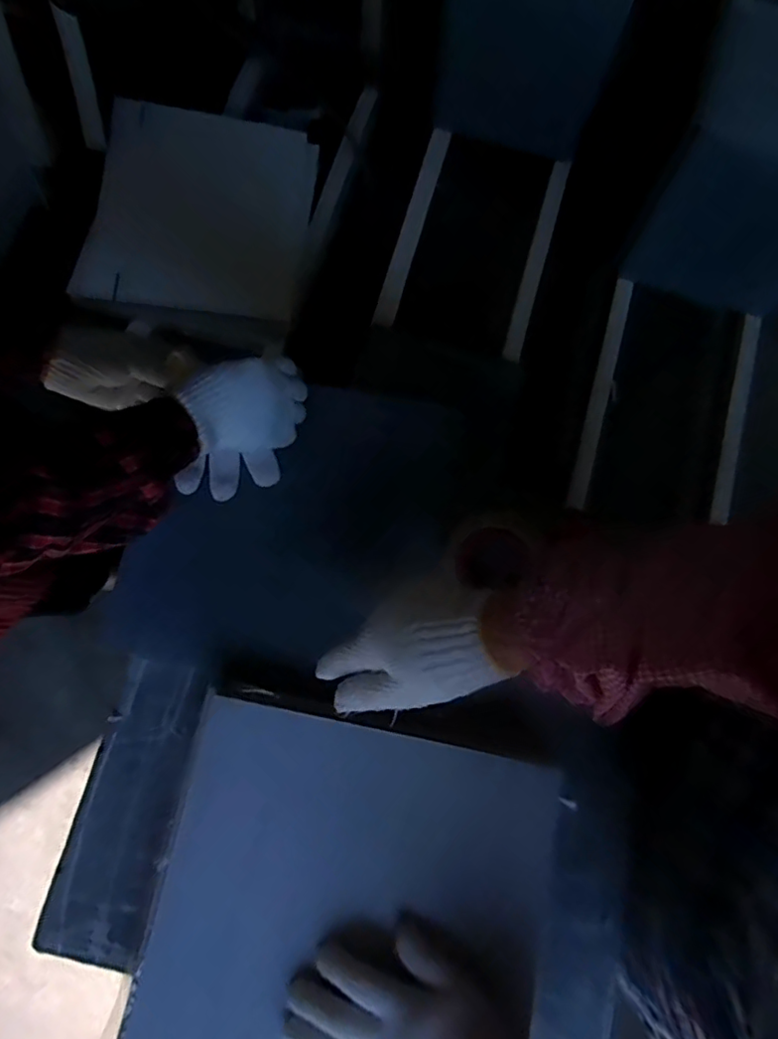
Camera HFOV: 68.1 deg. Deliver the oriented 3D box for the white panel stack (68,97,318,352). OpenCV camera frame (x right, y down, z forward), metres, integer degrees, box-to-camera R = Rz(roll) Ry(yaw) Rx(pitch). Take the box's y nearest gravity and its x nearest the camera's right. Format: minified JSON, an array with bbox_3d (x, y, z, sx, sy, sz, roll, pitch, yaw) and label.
[{"bbox_3d":[-0.361,-0.587,1.125,0.393,0.024,0.450,11,82,-10],"label":"white panel stack"}]

